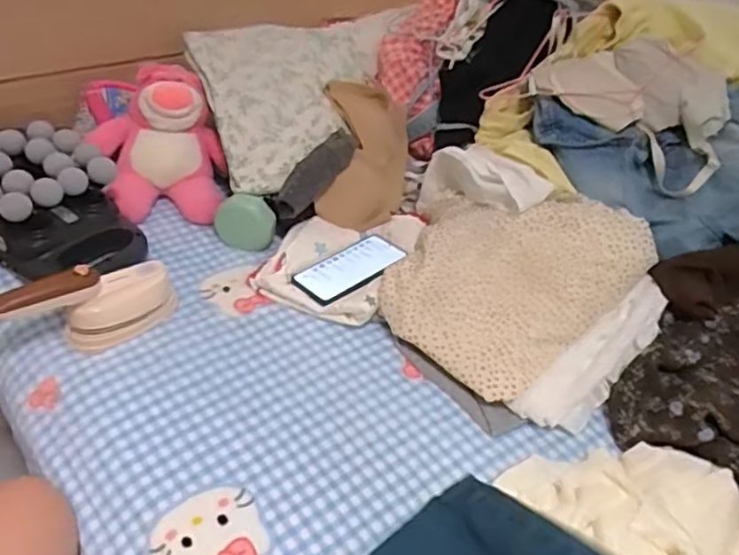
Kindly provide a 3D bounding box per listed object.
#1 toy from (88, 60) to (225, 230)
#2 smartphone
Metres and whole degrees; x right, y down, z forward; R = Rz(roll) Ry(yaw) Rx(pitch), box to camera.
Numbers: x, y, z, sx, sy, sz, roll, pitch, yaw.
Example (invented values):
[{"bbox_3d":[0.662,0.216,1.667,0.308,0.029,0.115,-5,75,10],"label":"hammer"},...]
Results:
[{"bbox_3d":[-0.309,-0.195,0.939,0.166,0.158,0.183,-4,42,-14],"label":"toy"},{"bbox_3d":[-0.022,-0.013,0.885,0.159,0.012,0.077,-28,53,-35],"label":"smartphone"}]

